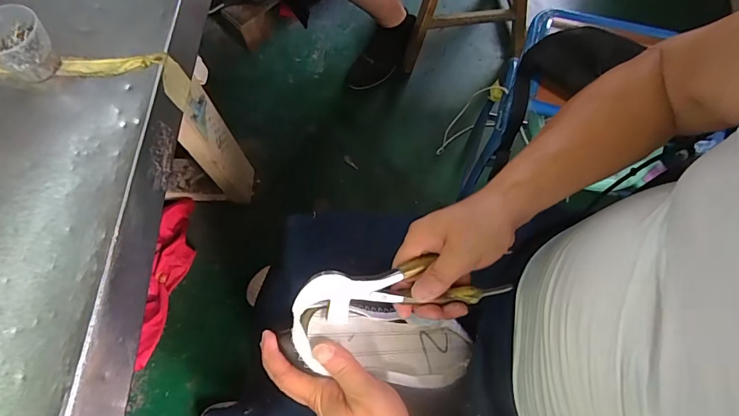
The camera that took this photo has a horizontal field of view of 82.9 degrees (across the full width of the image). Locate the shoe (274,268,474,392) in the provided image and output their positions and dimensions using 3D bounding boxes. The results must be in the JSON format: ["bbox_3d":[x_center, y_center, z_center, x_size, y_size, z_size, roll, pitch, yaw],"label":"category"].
[{"bbox_3d":[0.027,0.124,0.397,0.218,0.064,0.085,29,67,-30],"label":"shoe"}]

